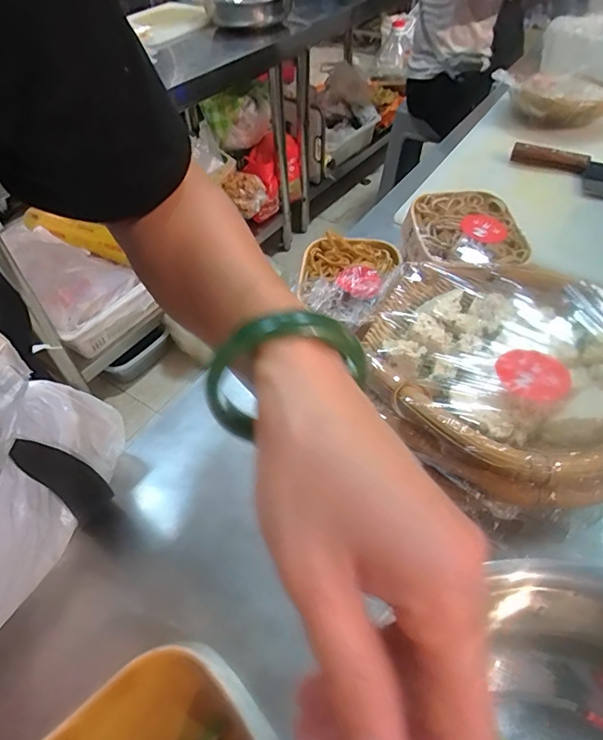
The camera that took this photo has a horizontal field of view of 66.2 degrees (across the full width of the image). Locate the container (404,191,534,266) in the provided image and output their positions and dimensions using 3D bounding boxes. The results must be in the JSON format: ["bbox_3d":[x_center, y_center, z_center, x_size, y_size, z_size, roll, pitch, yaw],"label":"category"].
[{"bbox_3d":[0.186,-0.155,0.539,0.122,0.040,0.128,-1,50,1],"label":"container"}]

